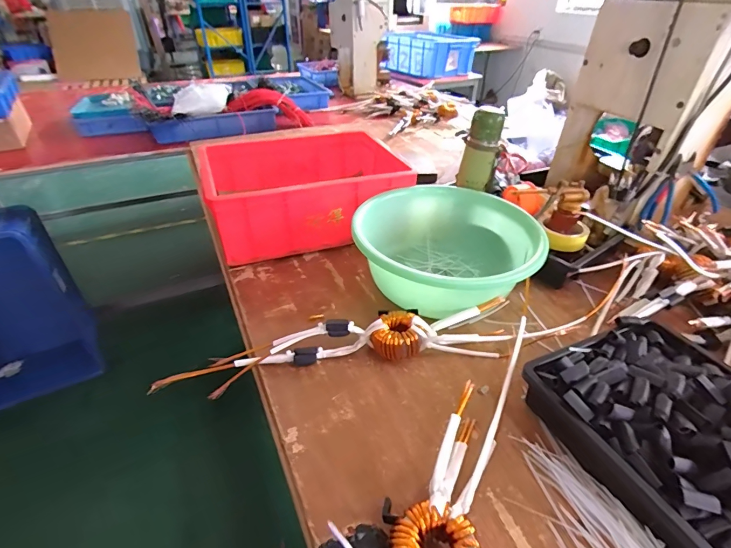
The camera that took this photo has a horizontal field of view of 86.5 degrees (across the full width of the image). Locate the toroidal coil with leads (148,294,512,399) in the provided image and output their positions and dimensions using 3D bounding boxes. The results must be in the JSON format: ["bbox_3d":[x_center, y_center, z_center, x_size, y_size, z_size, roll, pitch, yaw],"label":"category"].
[{"bbox_3d":[-0.029,0.102,0.551,0.523,0.049,0.095,-7,37,-12],"label":"toroidal coil with leads"}]

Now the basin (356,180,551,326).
[{"bbox_3d":[0.145,-0.046,0.692,0.298,0.114,0.298,0,36,0],"label":"basin"}]

